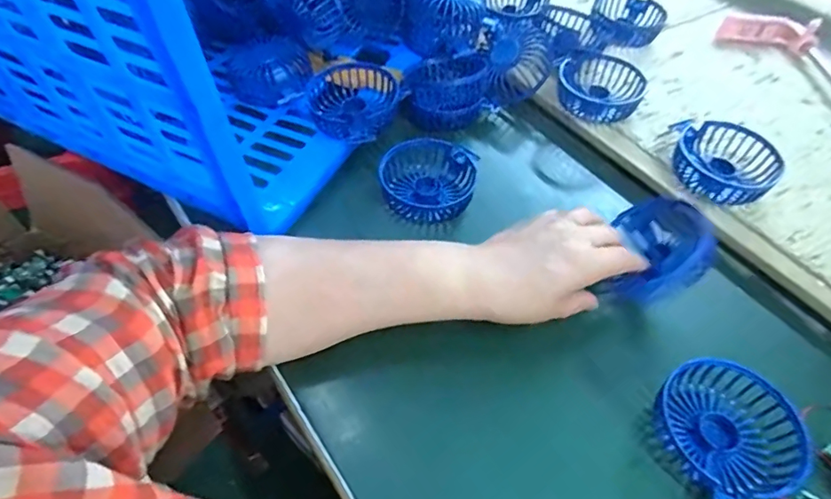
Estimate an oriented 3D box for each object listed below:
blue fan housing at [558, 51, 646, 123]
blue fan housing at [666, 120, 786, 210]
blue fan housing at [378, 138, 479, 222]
[{"bbox_3d":[0.202,-0.180,0.547,0.088,0.033,0.088,1,53,-2],"label":"blue fan housing"},{"bbox_3d":[0.293,-0.081,0.478,0.085,0.034,0.087,2,51,-3],"label":"blue fan housing"},{"bbox_3d":[0.014,-0.071,0.485,0.087,0.031,0.091,2,51,-3],"label":"blue fan housing"}]

